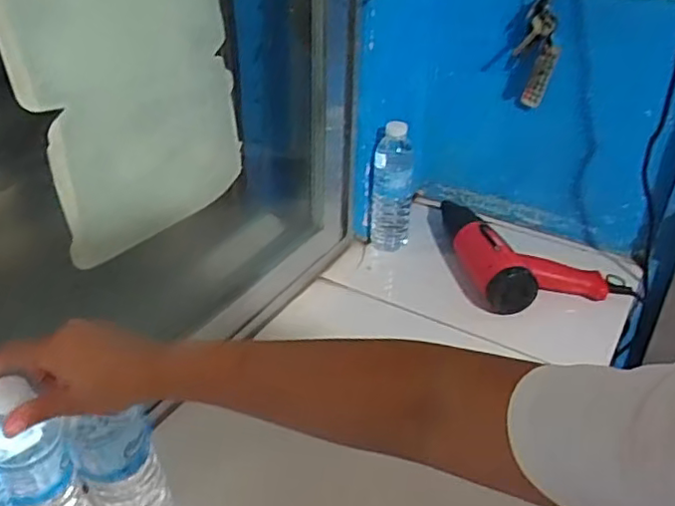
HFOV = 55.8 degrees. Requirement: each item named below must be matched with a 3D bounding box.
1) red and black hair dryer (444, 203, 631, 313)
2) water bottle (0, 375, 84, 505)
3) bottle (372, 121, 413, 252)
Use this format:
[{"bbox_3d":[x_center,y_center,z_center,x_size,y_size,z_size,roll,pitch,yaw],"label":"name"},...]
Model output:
[{"bbox_3d":[0.295,-0.006,0.973,0.232,0.072,0.198,-8,35,-13],"label":"red and black hair dryer"},{"bbox_3d":[-0.257,0.194,0.545,0.063,0.196,0.062,14,37,16],"label":"water bottle"},{"bbox_3d":[0.084,-0.101,0.994,0.067,0.197,0.051,2,34,2],"label":"bottle"}]

